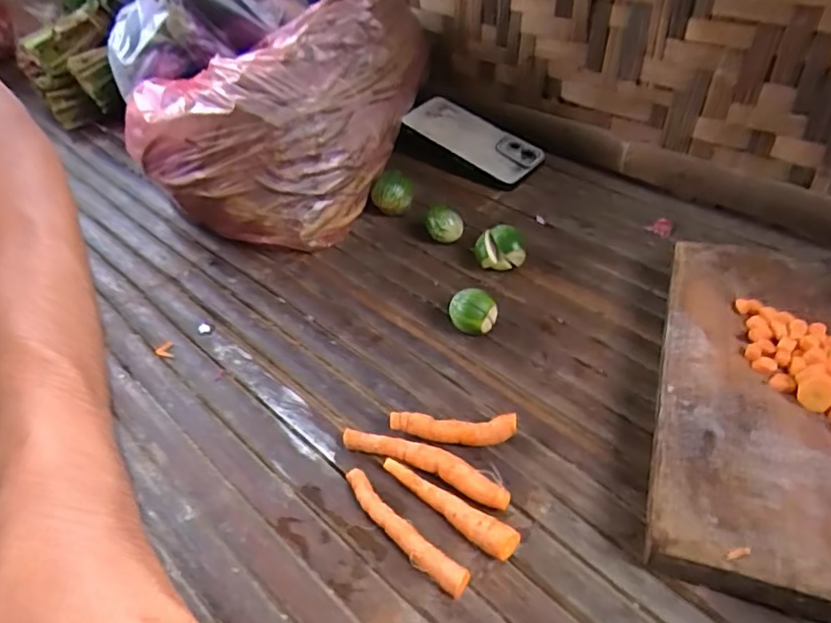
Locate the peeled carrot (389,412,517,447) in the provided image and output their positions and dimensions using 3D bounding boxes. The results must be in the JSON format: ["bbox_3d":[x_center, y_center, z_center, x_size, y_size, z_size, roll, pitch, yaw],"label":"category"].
[{"bbox_3d":[0.027,0.087,0.429,0.090,0.018,0.021,2,44,8],"label":"peeled carrot"}]

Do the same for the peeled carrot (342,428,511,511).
[{"bbox_3d":[0.007,0.106,0.411,0.125,0.019,0.020,17,48,23],"label":"peeled carrot"}]

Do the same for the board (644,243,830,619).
[{"bbox_3d":[0.285,0.068,0.402,0.223,0.045,0.282,11,46,18],"label":"board"}]

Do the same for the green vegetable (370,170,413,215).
[{"bbox_3d":[-0.025,-0.125,0.630,0.043,0.038,0.036,-8,44,-1],"label":"green vegetable"}]

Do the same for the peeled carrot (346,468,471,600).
[{"bbox_3d":[-0.010,0.140,0.377,0.107,0.017,0.019,32,56,33],"label":"peeled carrot"}]

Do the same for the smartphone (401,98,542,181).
[{"bbox_3d":[0.065,-0.206,0.688,0.074,0.013,0.167,-36,59,-28],"label":"smartphone"}]

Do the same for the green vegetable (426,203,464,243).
[{"bbox_3d":[0.029,-0.085,0.586,0.037,0.037,0.028,-1,44,6],"label":"green vegetable"}]

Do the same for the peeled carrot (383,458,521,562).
[{"bbox_3d":[0.020,0.127,0.384,0.103,0.020,0.018,25,52,29],"label":"peeled carrot"}]

